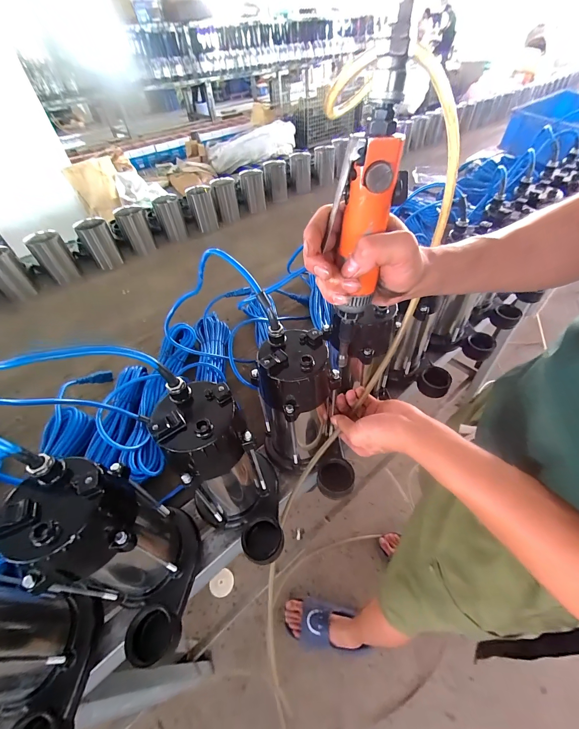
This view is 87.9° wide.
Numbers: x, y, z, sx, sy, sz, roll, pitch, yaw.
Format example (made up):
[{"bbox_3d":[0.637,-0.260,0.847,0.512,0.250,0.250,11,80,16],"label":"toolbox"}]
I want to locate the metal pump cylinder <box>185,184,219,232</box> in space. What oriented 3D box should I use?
[{"bbox_3d":[-0.324,-0.580,1.119,0.089,0.144,0.083,-18,48,-12],"label":"metal pump cylinder"}]

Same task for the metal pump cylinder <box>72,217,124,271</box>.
[{"bbox_3d":[-0.606,-0.383,0.964,0.091,0.145,0.076,-27,50,-19],"label":"metal pump cylinder"}]

